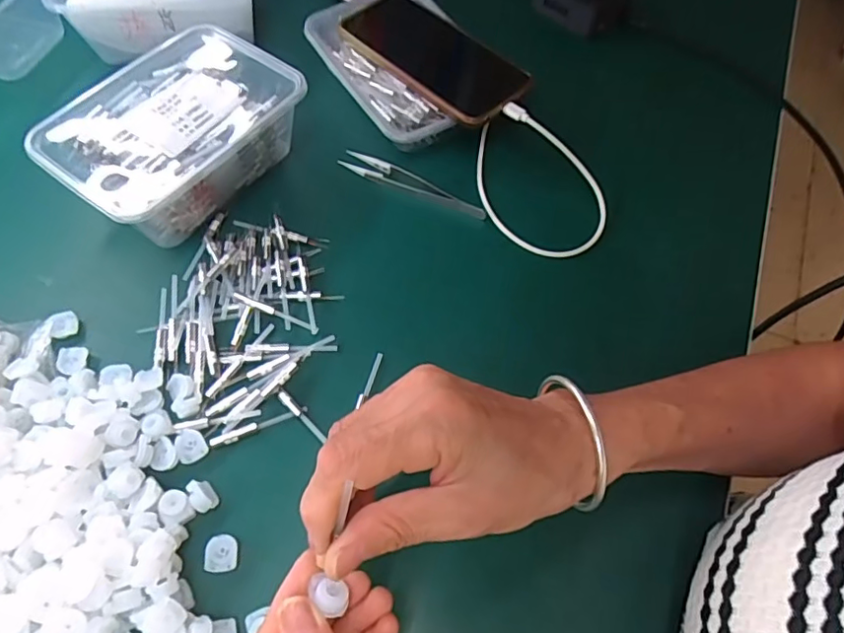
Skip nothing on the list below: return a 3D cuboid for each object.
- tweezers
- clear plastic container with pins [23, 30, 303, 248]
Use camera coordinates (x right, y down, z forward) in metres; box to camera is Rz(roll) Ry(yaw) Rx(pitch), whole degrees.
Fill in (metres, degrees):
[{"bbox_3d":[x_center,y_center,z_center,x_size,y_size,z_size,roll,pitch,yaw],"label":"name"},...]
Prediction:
[{"bbox_3d":[-0.008,-0.104,0.445,0.124,0.009,0.017,27,62,11],"label":"tweezers"},{"bbox_3d":[-0.178,-0.132,0.420,0.120,0.058,0.171,34,63,15],"label":"clear plastic container with pins"}]

